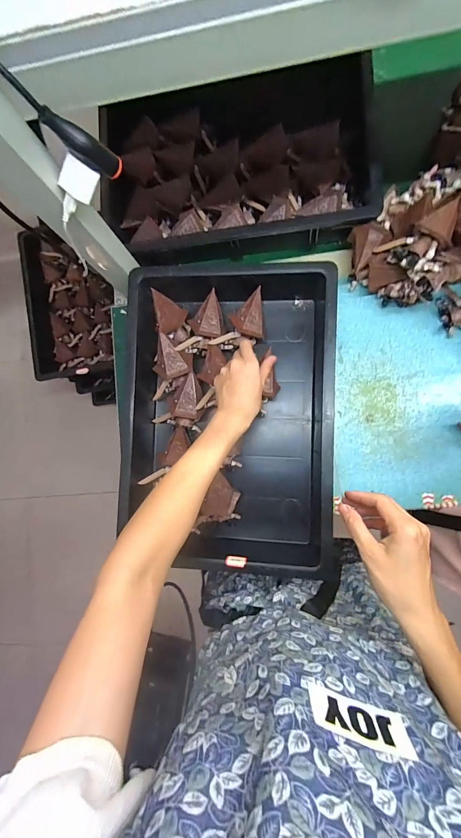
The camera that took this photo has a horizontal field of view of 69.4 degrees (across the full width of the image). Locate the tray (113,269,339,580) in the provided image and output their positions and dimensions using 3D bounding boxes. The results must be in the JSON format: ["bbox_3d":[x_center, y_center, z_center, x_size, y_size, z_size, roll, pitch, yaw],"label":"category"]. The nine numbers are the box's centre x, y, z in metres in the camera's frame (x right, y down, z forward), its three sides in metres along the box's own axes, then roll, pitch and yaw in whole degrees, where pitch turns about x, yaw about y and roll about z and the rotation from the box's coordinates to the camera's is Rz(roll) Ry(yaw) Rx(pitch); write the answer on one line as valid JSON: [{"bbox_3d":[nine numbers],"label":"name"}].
[{"bbox_3d":[-0.005,0.002,0.538,0.317,0.096,0.446,1,87,7],"label":"tray"}]

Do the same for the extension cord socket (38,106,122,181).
[{"bbox_3d":[-0.144,-0.266,0.326,0.019,0.080,0.017,-5,86,34],"label":"extension cord socket"}]

